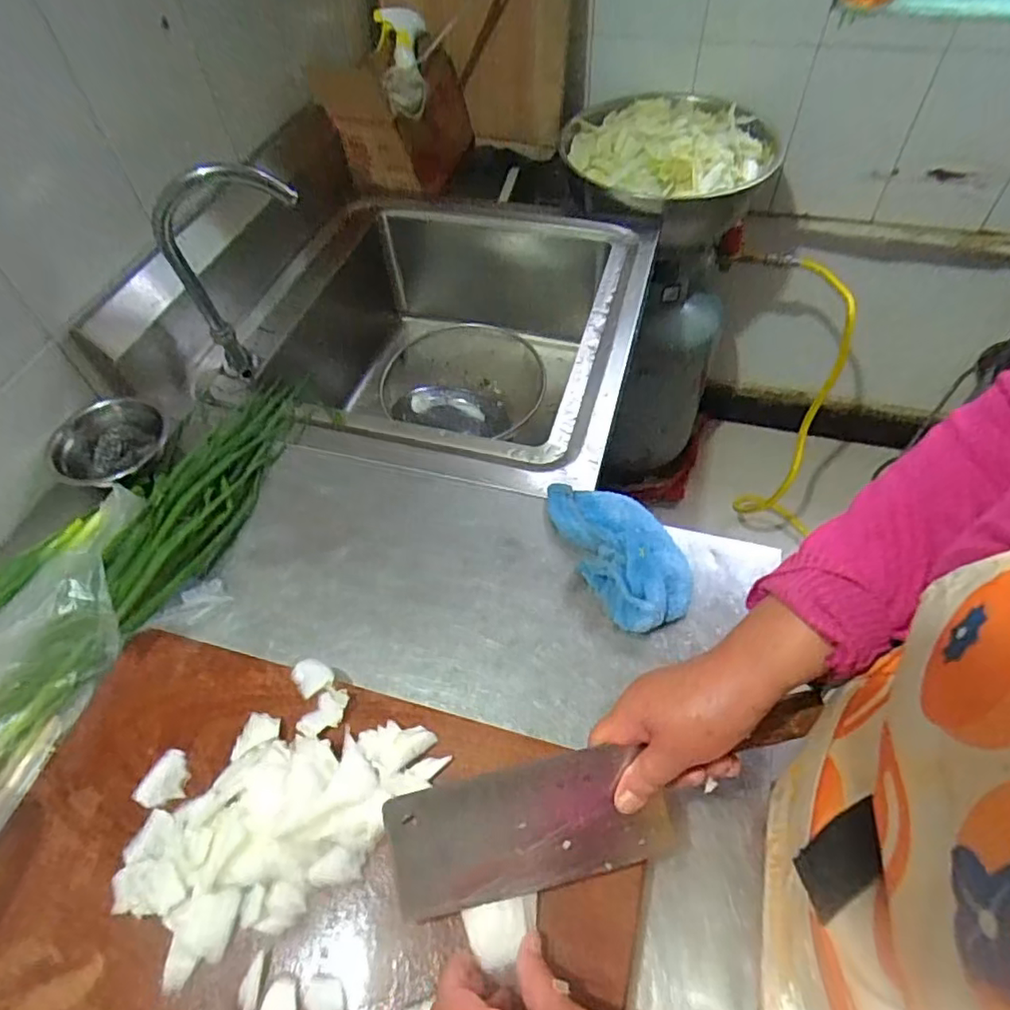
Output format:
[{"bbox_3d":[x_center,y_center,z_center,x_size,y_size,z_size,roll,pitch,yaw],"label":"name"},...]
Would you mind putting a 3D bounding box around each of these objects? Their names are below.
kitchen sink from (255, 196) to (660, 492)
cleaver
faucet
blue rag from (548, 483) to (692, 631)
[{"bbox_3d":[-0.097,-0.224,0.968,0.554,0.280,0.576,12,55,11],"label":"kitchen sink"},{"bbox_3d":[0.075,0.207,0.428,0.301,0.015,0.085,-12,86,-6],"label":"cleaver"},{"bbox_3d":[-0.300,-0.259,0.716,0.155,0.274,0.044,1,54,4],"label":"faucet"},{"bbox_3d":[0.115,0.037,0.626,0.098,0.045,0.190,-18,55,-10],"label":"blue rag"}]

